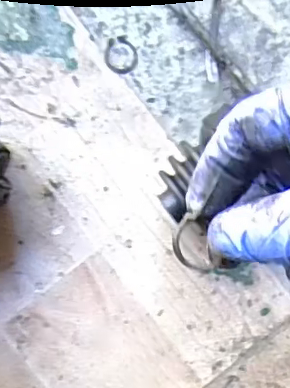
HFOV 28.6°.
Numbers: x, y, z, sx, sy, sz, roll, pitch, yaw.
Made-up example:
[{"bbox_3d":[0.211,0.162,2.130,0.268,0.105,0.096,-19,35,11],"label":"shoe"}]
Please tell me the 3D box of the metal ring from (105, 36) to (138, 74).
[{"bbox_3d":[-0.018,-0.108,0.439,0.025,0.004,0.028,-4,92,-6],"label":"metal ring"}]

